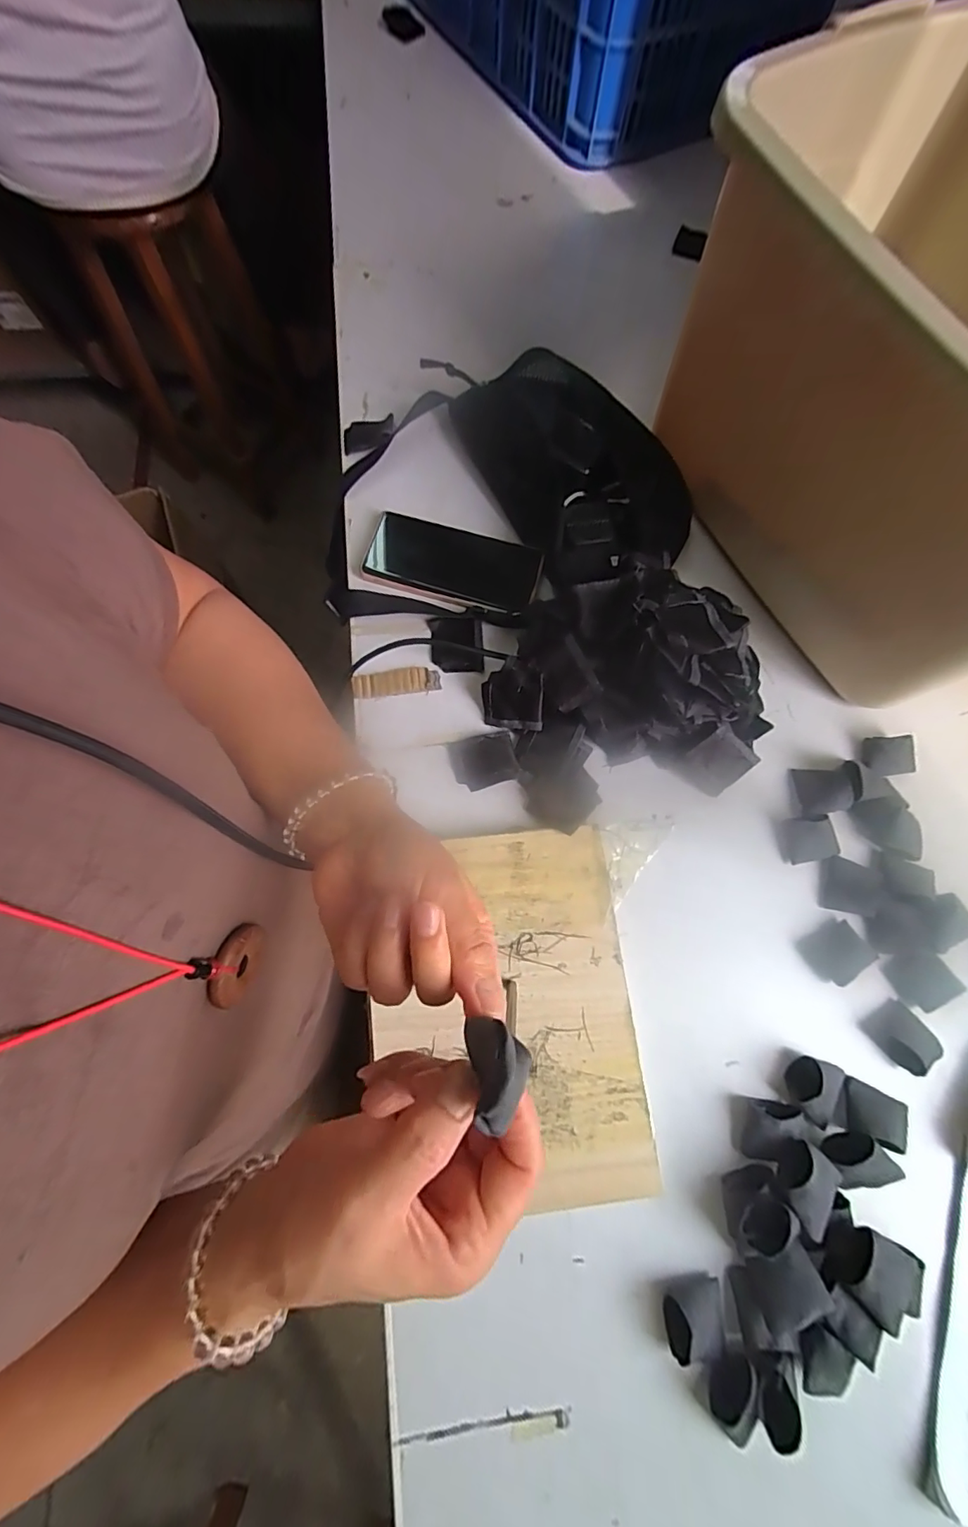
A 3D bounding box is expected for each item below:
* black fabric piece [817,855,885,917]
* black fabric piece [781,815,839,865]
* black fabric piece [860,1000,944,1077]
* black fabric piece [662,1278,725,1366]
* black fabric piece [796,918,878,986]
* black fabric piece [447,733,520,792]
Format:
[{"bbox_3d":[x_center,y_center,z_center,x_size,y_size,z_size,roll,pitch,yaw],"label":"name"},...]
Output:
[{"bbox_3d":[0.296,0.100,0.403,0.044,0.005,0.042,19,74,3],"label":"black fabric piece"},{"bbox_3d":[0.271,0.062,0.417,0.040,0.011,0.036,-12,74,-6],"label":"black fabric piece"},{"bbox_3d":[0.315,0.206,0.375,0.036,0.015,0.047,-35,78,-11],"label":"black fabric piece"},{"bbox_3d":[0.135,0.359,0.322,0.036,0.015,0.040,5,73,-1],"label":"black fabric piece"},{"bbox_3d":[0.274,0.145,0.389,0.045,0.011,0.036,-30,77,-10],"label":"black fabric piece"},{"bbox_3d":[-0.001,-0.002,0.422,0.052,0.012,0.043,-11,74,-6],"label":"black fabric piece"}]

